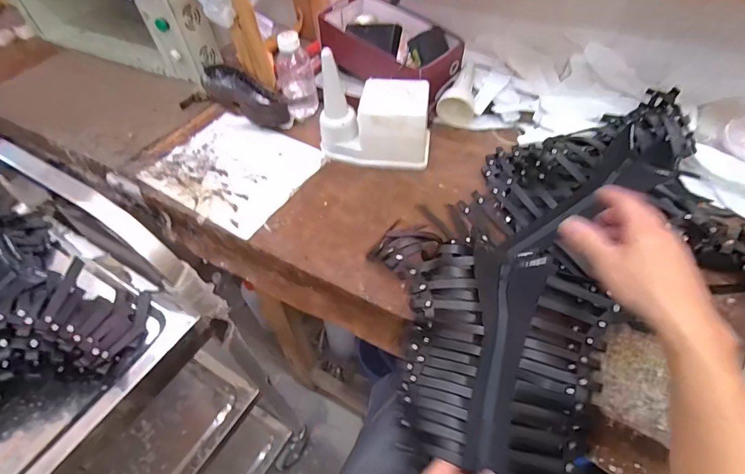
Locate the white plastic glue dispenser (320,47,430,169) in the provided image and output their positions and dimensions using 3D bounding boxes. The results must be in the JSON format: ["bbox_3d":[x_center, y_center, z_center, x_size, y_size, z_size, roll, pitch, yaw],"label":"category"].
[{"bbox_3d":[0.004,-0.214,0.716,0.194,0.156,0.097,4,51,9],"label":"white plastic glue dispenser"}]

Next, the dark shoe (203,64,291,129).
[{"bbox_3d":[-0.274,-0.305,0.882,0.258,0.051,0.093,36,62,29],"label":"dark shoe"}]

